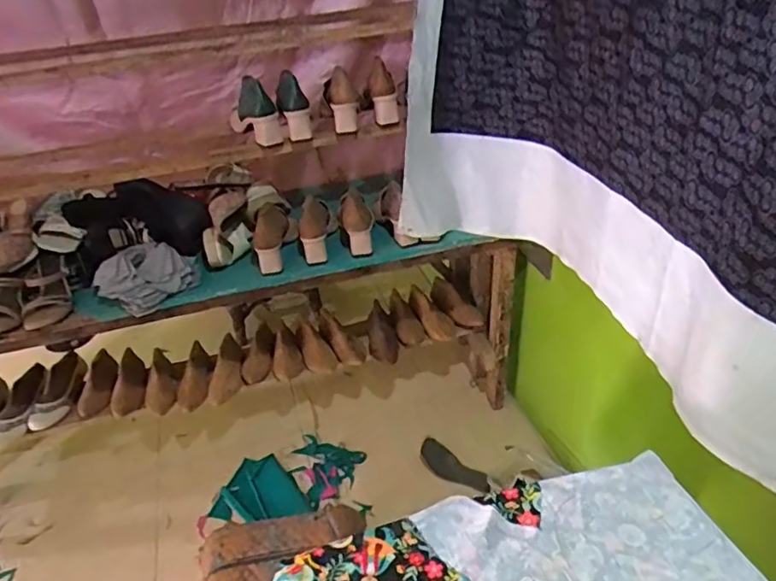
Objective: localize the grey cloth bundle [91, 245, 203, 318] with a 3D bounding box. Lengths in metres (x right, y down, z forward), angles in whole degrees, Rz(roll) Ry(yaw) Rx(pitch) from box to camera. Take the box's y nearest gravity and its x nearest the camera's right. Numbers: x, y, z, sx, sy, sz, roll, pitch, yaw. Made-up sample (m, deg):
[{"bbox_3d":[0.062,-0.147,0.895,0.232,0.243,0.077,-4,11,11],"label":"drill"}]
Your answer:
[{"bbox_3d":[-0.523,-0.036,1.297,0.202,0.073,0.169,-23,39,-25],"label":"grey cloth bundle"}]

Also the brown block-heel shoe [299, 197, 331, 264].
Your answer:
[{"bbox_3d":[-0.168,-0.137,1.365,0.060,0.065,0.165,-3,58,1],"label":"brown block-heel shoe"}]

